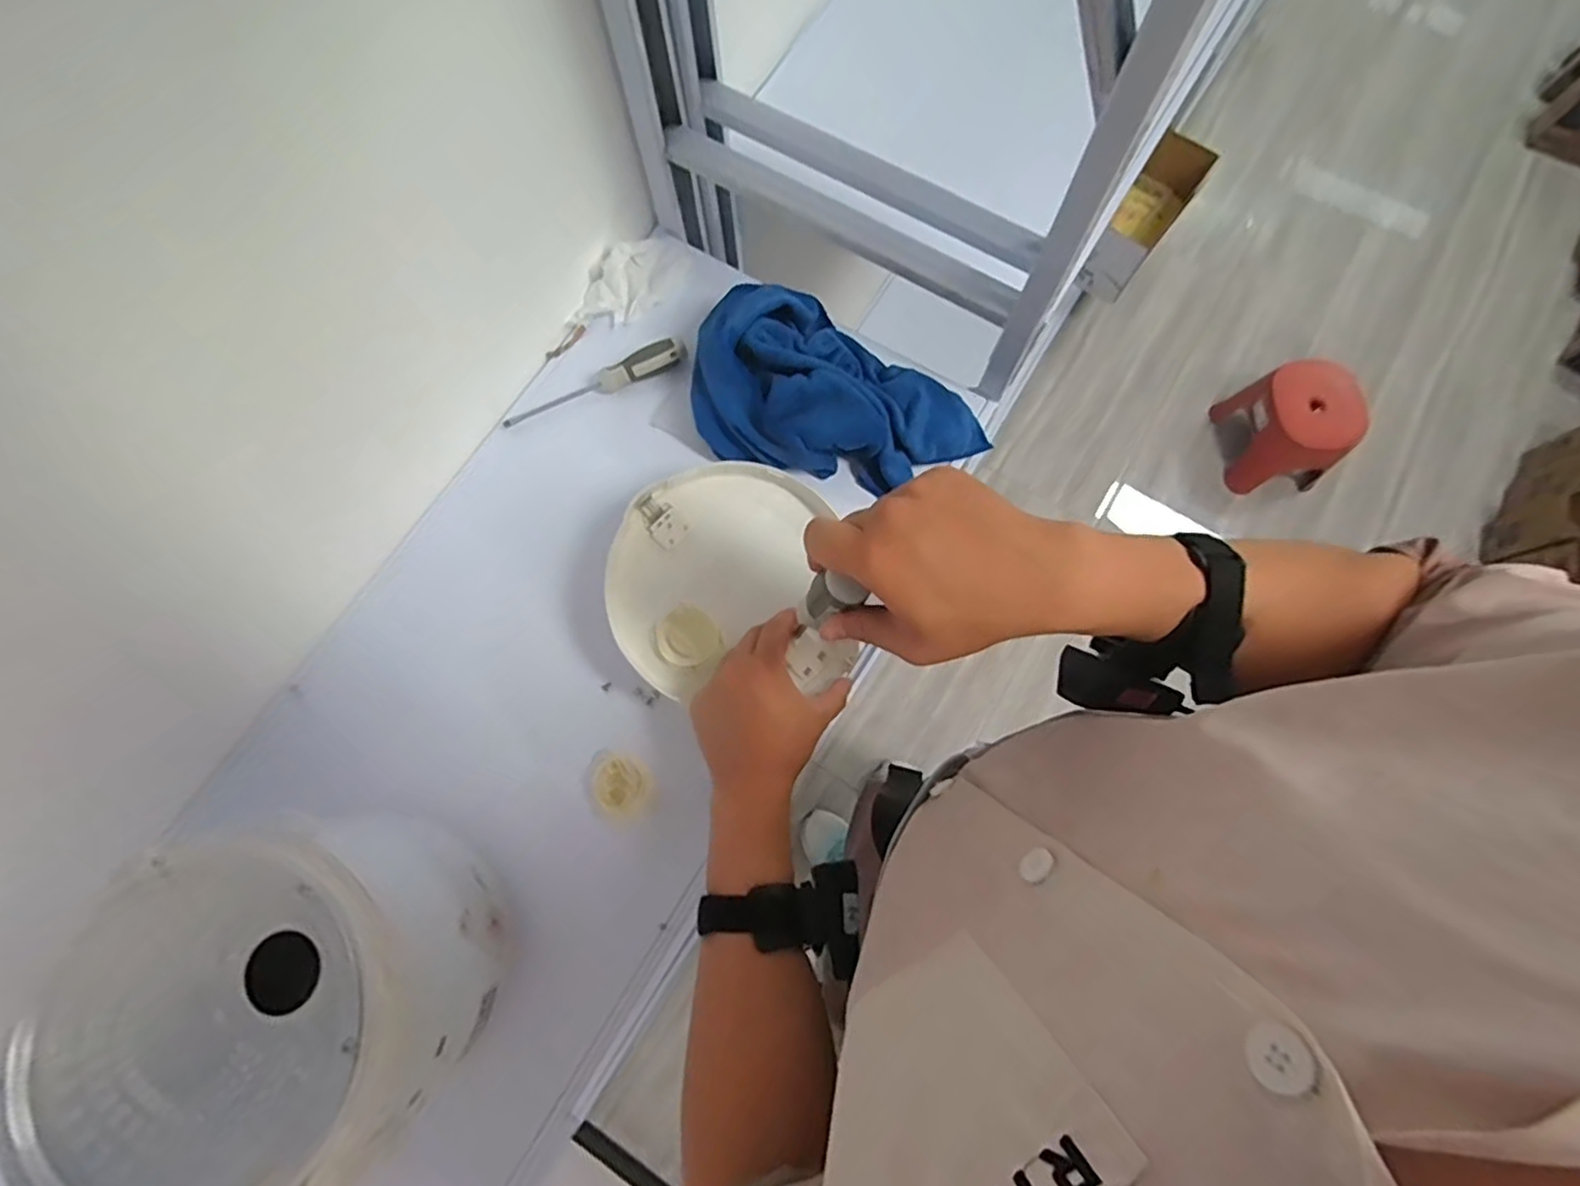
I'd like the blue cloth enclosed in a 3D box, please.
[{"bbox_3d":[0.046,-0.179,0.628,0.274,0.074,0.175,15,74,3],"label":"blue cloth"}]

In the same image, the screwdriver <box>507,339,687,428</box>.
[{"bbox_3d":[-0.190,-0.204,0.670,0.187,0.027,0.022,-21,75,6],"label":"screwdriver"}]

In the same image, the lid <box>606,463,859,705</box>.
[{"bbox_3d":[-0.053,-0.011,0.584,0.187,0.046,0.185,-4,74,-3],"label":"lid"}]

